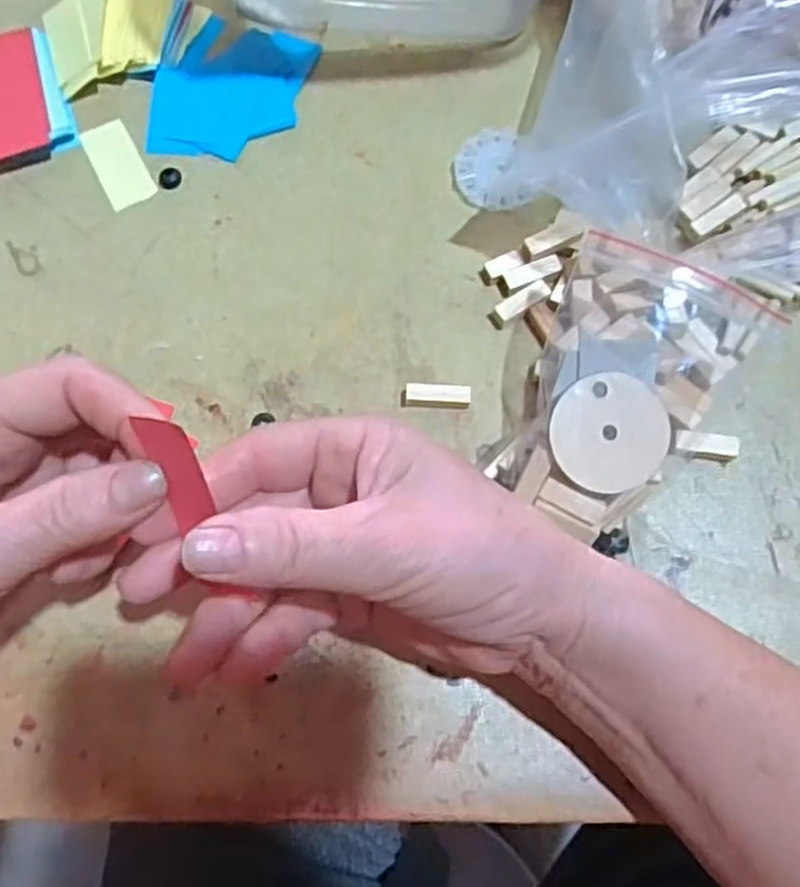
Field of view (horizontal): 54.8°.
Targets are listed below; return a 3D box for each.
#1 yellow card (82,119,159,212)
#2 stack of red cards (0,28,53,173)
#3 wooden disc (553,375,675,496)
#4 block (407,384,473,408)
[{"bbox_3d":[-0.129,-0.128,0.351,0.021,0.004,0.045,-28,75,-8],"label":"yellow card"},{"bbox_3d":[-0.179,-0.157,0.352,0.035,0.012,0.065,-17,74,-5],"label":"stack of red cards"},{"bbox_3d":[0.075,-0.004,0.275,0.041,0.010,0.040,0,74,0],"label":"wooden disc"},{"bbox_3d":[0.016,-0.019,0.316,0.026,0.008,0.009,1,74,0],"label":"block"}]

